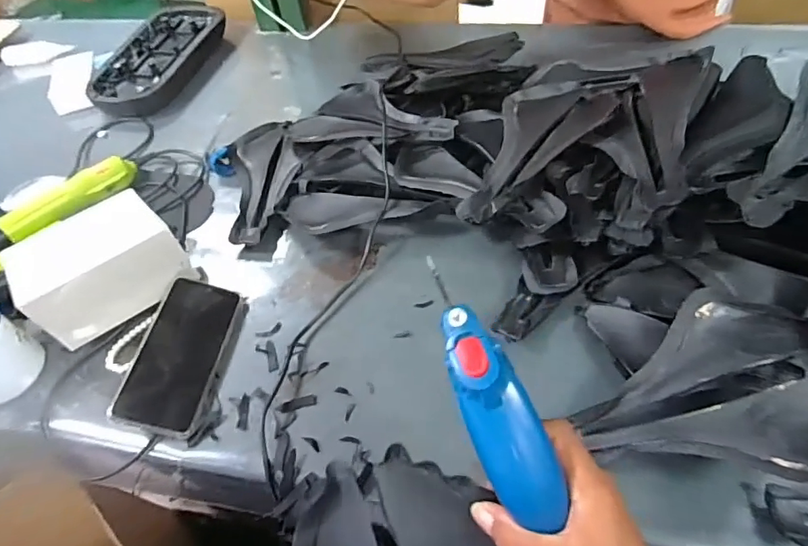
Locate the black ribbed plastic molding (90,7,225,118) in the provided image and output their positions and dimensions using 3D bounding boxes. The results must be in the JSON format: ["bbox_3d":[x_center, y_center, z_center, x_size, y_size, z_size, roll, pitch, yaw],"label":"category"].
[{"bbox_3d":[-0.426,-0.372,0.889,0.143,0.053,0.278,15,56,16],"label":"black ribbed plastic molding"}]

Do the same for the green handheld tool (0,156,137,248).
[{"bbox_3d":[-0.456,-0.082,0.659,0.044,0.036,0.234,34,63,26],"label":"green handheld tool"}]

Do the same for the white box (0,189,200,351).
[{"bbox_3d":[-0.334,-0.007,0.568,0.155,0.094,0.082,-32,57,-17],"label":"white box"}]

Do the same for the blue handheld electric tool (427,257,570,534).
[{"bbox_3d":[0.050,0.070,0.285,0.038,0.027,0.153,-24,92,-12],"label":"blue handheld electric tool"}]

